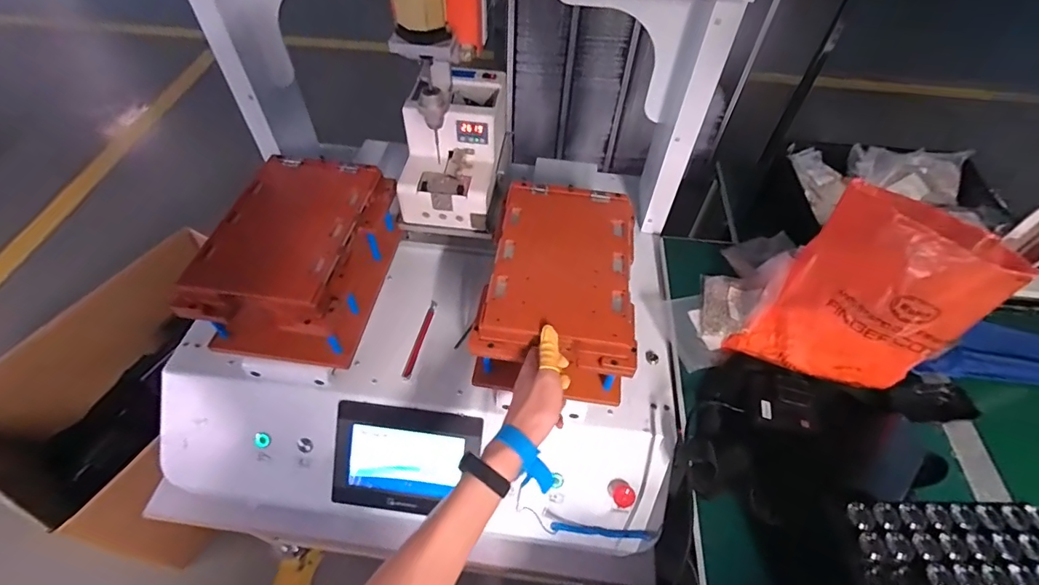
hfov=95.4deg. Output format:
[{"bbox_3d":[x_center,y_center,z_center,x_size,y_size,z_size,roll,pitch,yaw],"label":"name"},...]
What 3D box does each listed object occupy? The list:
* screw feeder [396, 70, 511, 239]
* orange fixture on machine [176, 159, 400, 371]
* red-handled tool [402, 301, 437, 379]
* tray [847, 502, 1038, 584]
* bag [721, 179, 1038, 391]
[{"bbox_3d":[-0.094,-0.211,0.717,0.143,0.158,0.188,6,53,2],"label":"screw feeder"},{"bbox_3d":[-0.300,-0.051,0.664,0.190,0.144,0.263,10,54,5],"label":"orange fixture on machine"},{"bbox_3d":[-0.149,0.069,0.714,0.013,0.004,0.135,10,54,5],"label":"red-handled tool"},{"bbox_3d":[0.390,0.238,0.414,0.179,0.026,0.096,1,53,-2],"label":"tray"},{"bbox_3d":[0.440,0.009,0.606,0.182,0.237,0.190,-36,62,-25],"label":"bag"}]

